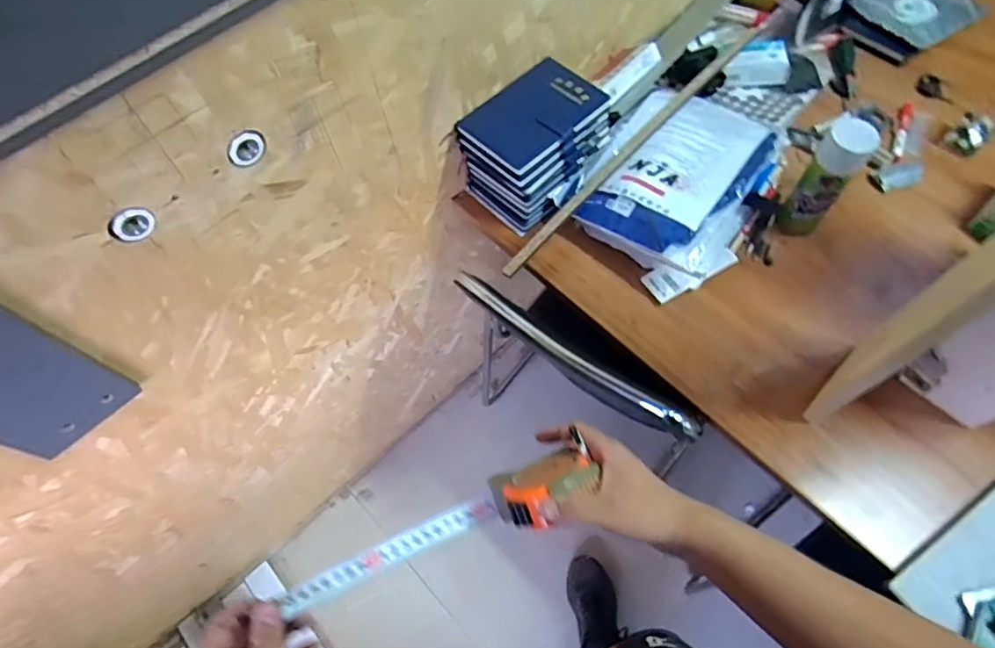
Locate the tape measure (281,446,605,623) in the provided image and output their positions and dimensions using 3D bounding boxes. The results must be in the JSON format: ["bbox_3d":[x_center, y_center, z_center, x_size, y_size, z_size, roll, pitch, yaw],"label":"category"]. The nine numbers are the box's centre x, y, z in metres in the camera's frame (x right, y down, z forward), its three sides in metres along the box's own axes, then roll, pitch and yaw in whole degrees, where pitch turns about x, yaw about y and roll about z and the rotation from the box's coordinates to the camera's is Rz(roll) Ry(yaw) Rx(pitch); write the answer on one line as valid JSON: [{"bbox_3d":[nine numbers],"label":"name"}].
[{"bbox_3d":[-0.046,0.176,0.485,0.266,0.056,0.055,-24,66,-4],"label":"tape measure"}]

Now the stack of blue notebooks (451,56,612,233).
[{"bbox_3d":[0.064,-0.306,0.975,0.216,0.157,0.160,-40,69,-15],"label":"stack of blue notebooks"}]

